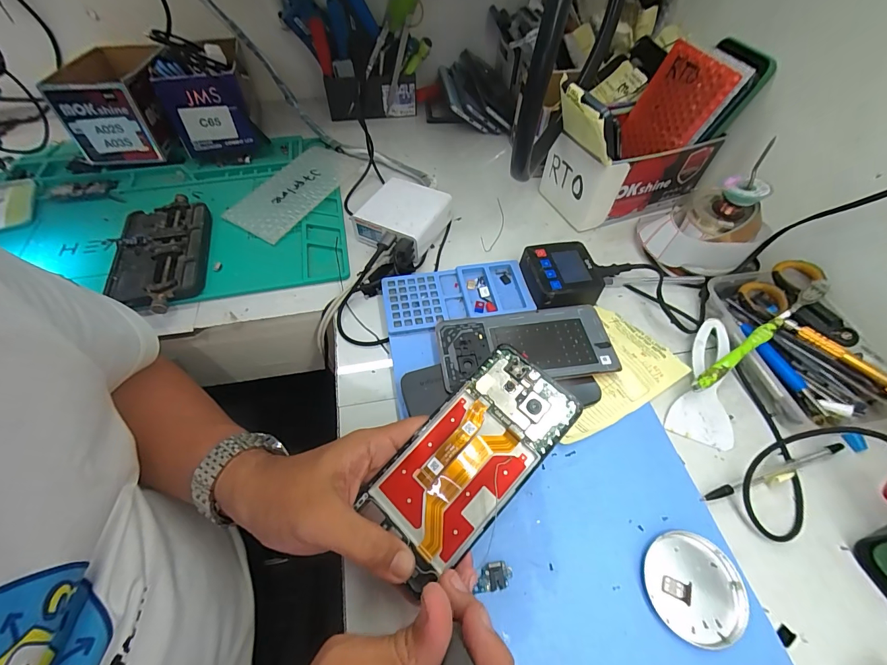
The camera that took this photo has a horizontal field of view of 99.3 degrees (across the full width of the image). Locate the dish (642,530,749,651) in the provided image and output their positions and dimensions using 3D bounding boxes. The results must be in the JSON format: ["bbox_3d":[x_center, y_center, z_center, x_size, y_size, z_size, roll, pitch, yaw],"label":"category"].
[{"bbox_3d":[0.171,0.175,0.259,0.064,0.012,0.063,1,56,-1],"label":"dish"}]

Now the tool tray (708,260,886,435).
[{"bbox_3d":[0.330,0.008,0.355,0.108,0.046,0.165,-1,56,-2],"label":"tool tray"}]

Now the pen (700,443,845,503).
[{"bbox_3d":[0.268,0.112,0.306,0.141,0.007,0.009,-14,58,-11],"label":"pen"}]

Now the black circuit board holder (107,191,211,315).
[{"bbox_3d":[-0.315,-0.089,0.420,0.095,0.021,0.168,-14,58,-11],"label":"black circuit board holder"}]

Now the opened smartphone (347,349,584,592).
[{"bbox_3d":[0.020,0.082,0.257,0.071,0.012,0.150,41,77,23],"label":"opened smartphone"}]

